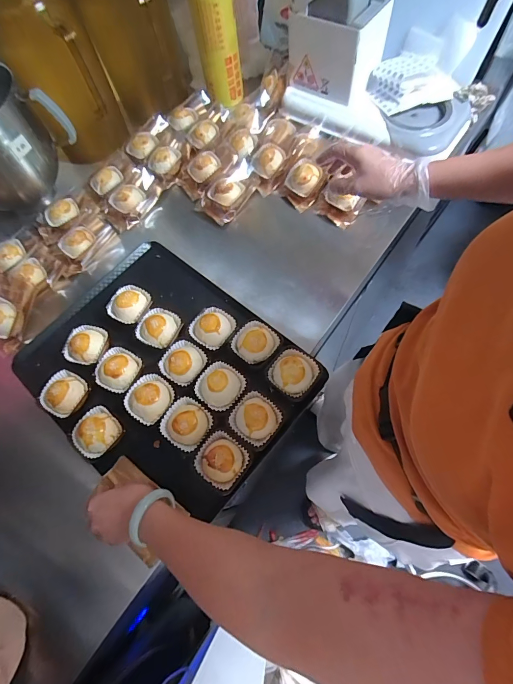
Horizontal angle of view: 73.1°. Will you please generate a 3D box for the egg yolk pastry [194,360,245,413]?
[{"bbox_3d":[-0.056,0.061,0.518,0.065,0.028,0.068,-1,65,3],"label":"egg yolk pastry"}]

